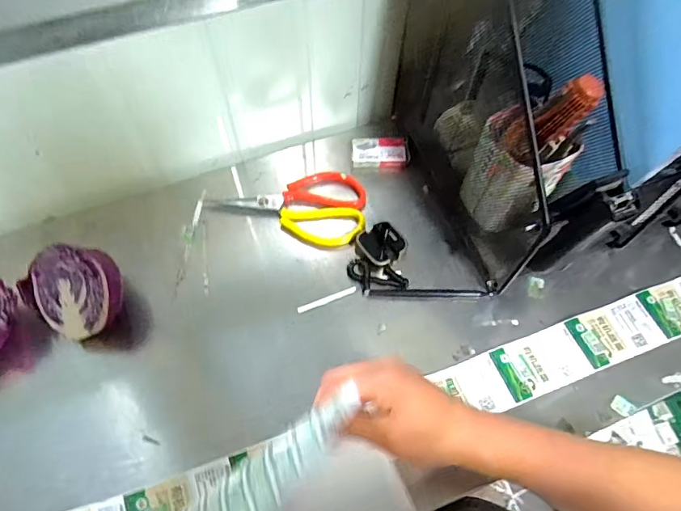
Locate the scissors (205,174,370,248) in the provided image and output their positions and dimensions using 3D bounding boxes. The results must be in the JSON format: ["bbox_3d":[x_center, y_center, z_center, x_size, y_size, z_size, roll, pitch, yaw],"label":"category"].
[{"bbox_3d":[-0.065,-0.060,0.566,0.188,0.016,0.094,4,61,1],"label":"scissors"}]

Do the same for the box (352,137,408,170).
[{"bbox_3d":[0.050,-0.129,0.605,0.068,0.016,0.046,-2,61,-3],"label":"box"}]

